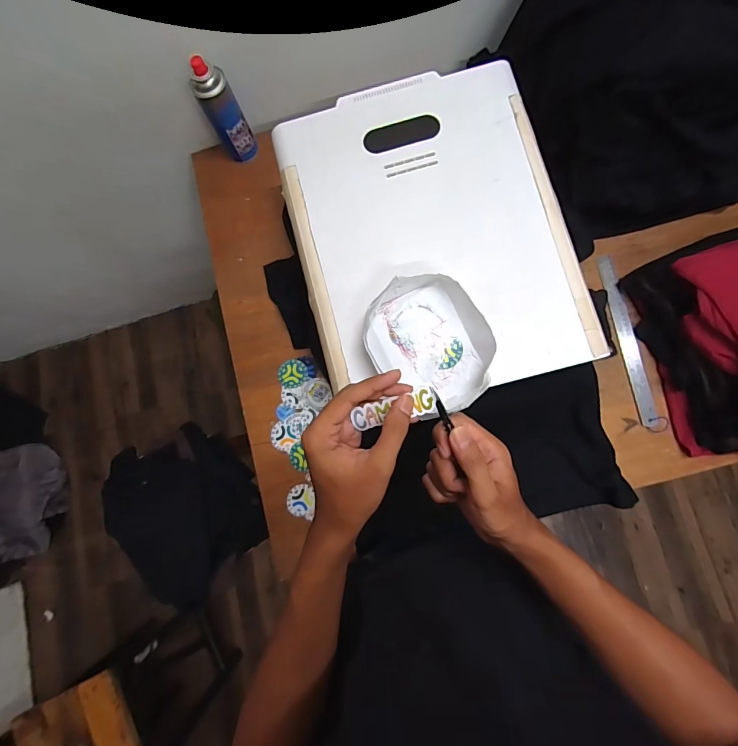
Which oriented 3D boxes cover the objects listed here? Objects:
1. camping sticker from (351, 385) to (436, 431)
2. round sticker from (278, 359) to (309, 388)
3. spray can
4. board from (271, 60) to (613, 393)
[{"bbox_3d":[0.023,0.034,0.336,0.074,0.005,0.025,-21,107,14],"label":"camping sticker"},{"bbox_3d":[-0.147,0.002,0.732,0.057,0.004,0.055,-3,82,3],"label":"round sticker"},{"bbox_3d":[-0.276,-0.497,0.731,0.062,0.194,0.054,-30,81,-1],"label":"spray can"},{"bbox_3d":[0.093,-0.222,0.581,0.406,0.026,0.498,-14,81,1],"label":"board"}]

